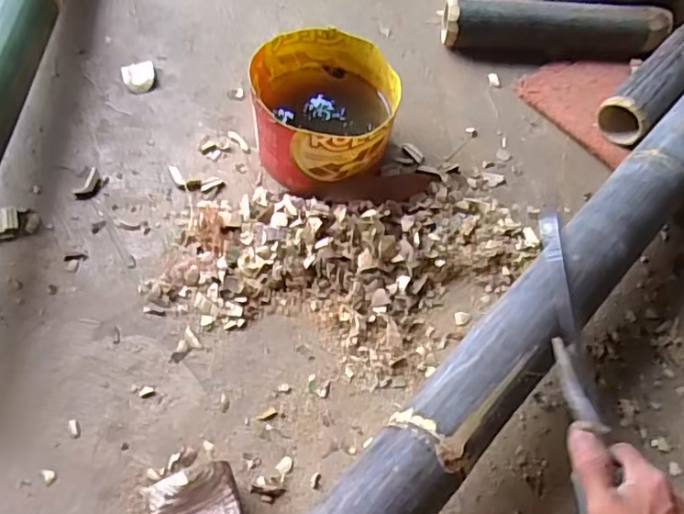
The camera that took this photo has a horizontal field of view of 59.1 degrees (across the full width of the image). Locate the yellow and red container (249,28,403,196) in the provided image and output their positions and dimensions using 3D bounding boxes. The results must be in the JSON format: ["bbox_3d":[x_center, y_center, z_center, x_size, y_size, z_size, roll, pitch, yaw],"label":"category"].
[{"bbox_3d":[-0.019,-0.152,0.643,0.146,0.090,0.153,5,61,0],"label":"yellow and red container"}]

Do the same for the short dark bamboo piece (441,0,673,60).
[{"bbox_3d":[0.261,-0.280,0.748,0.274,0.062,0.050,4,61,-1],"label":"short dark bamboo piece"}]

